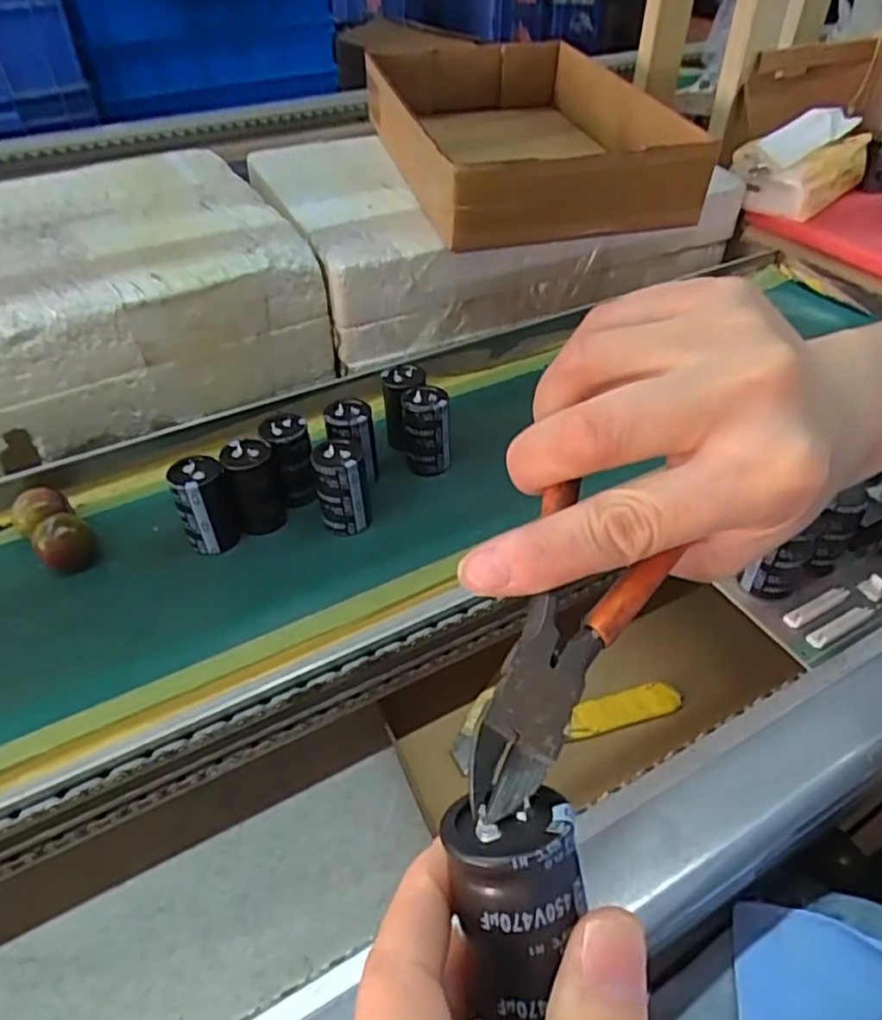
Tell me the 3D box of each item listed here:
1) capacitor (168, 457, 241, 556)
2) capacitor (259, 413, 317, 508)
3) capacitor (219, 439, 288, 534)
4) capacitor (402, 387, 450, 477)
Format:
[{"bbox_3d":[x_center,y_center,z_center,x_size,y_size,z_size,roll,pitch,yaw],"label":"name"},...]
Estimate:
[{"bbox_3d":[-0.135,-0.003,0.393,0.030,0.050,0.027,-16,46,-16],"label":"capacitor"},{"bbox_3d":[-0.093,-0.031,0.419,0.026,0.052,0.023,-10,45,-10],"label":"capacitor"},{"bbox_3d":[-0.111,-0.015,0.403,0.027,0.050,0.023,-17,46,-17],"label":"capacitor"},{"bbox_3d":[-0.010,-0.050,0.442,0.029,0.055,0.028,-6,44,-6],"label":"capacitor"}]

